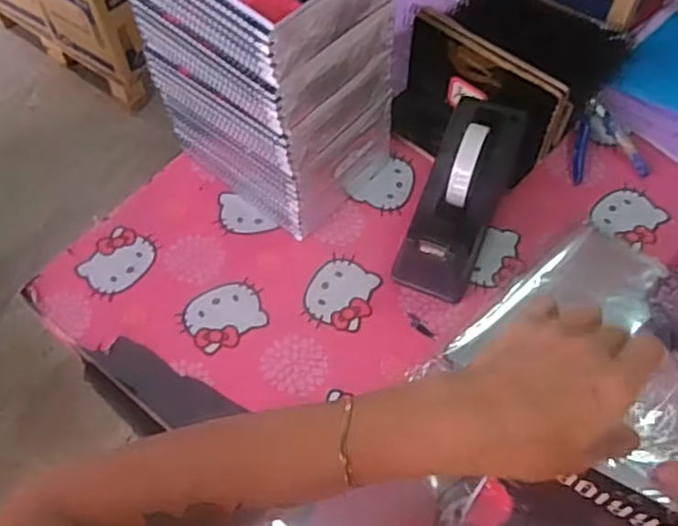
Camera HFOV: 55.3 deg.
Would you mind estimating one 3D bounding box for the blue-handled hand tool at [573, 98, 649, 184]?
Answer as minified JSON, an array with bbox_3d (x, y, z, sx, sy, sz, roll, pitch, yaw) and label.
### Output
[{"bbox_3d":[0.315,-0.151,0.782,0.083,0.020,0.112,-5,59,-2],"label":"blue-handled hand tool"}]

